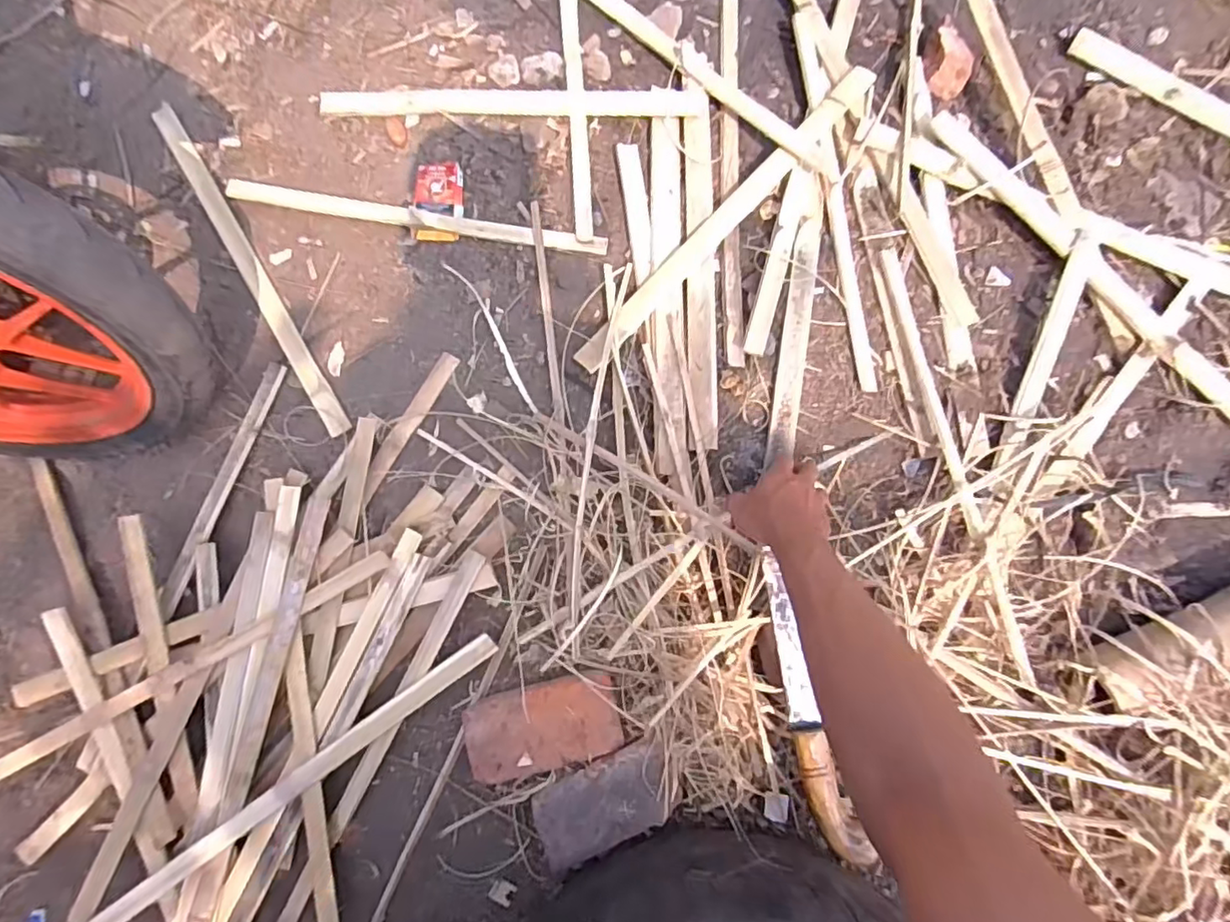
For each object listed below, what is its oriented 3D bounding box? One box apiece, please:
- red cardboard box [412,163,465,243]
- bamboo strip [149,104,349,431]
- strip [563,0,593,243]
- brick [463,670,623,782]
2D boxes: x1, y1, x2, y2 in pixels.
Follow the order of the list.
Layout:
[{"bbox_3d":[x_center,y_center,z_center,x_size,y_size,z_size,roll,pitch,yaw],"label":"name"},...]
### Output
[{"bbox_3d":[-0.233,-0.347,0.775,0.066,0.012,0.112,0,81,3],"label":"red cardboard box"},{"bbox_3d":[-0.490,-0.261,0.778,0.031,0.013,0.534,-32,81,-3],"label":"bamboo strip"},{"bbox_3d":[-0.056,-0.539,0.790,0.023,0.017,0.506,-4,81,2],"label":"strip"},{"bbox_3d":[-0.080,0.302,0.664,0.170,0.040,0.088,-17,80,0],"label":"brick"}]

